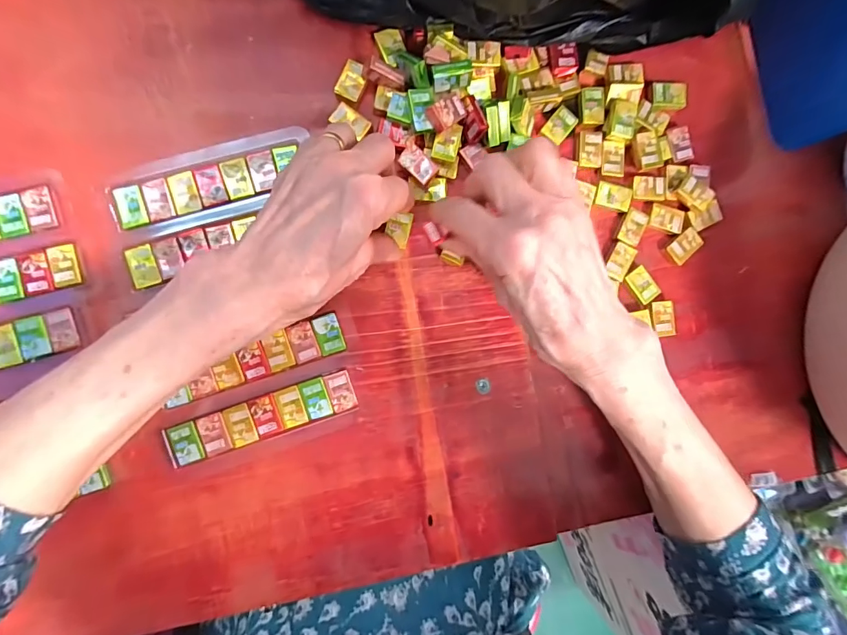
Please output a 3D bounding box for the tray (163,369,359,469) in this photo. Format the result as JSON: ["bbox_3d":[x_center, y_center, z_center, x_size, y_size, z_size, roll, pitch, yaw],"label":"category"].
[{"bbox_3d":[-0.104,0.066,0.272,0.120,0.008,0.028,-19,92,-5],"label":"tray"}]

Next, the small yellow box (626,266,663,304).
[{"bbox_3d":[0.158,-0.023,0.298,0.017,0.007,0.025,-37,93,-5],"label":"small yellow box"}]

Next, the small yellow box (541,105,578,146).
[{"bbox_3d":[0.096,-0.134,0.289,0.017,0.004,0.025,40,86,-4],"label":"small yellow box"}]

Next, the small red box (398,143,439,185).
[{"bbox_3d":[-0.003,-0.101,0.273,0.025,0.006,0.016,43,86,-4],"label":"small red box"}]

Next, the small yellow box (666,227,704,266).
[{"bbox_3d":[0.190,-0.052,0.299,0.025,0.006,0.016,-41,94,-4],"label":"small yellow box"}]

